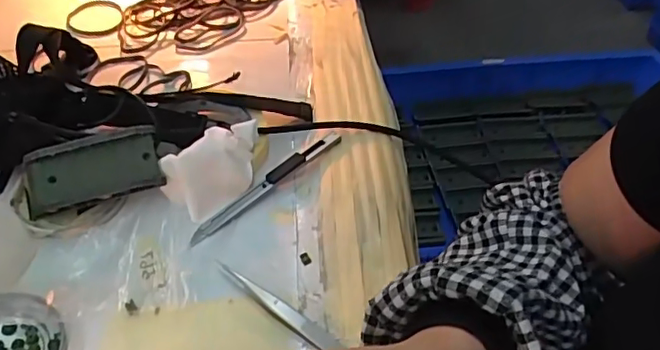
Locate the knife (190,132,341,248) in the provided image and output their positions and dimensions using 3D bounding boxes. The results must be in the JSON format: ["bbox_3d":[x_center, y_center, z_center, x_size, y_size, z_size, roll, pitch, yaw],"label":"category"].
[{"bbox_3d":[-0.045,0.005,0.409,0.137,0.010,0.012,-34,55,-29],"label":"knife"}]

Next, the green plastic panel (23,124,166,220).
[{"bbox_3d":[-0.167,-0.002,0.389,0.095,0.016,0.045,-16,92,-4],"label":"green plastic panel"}]

